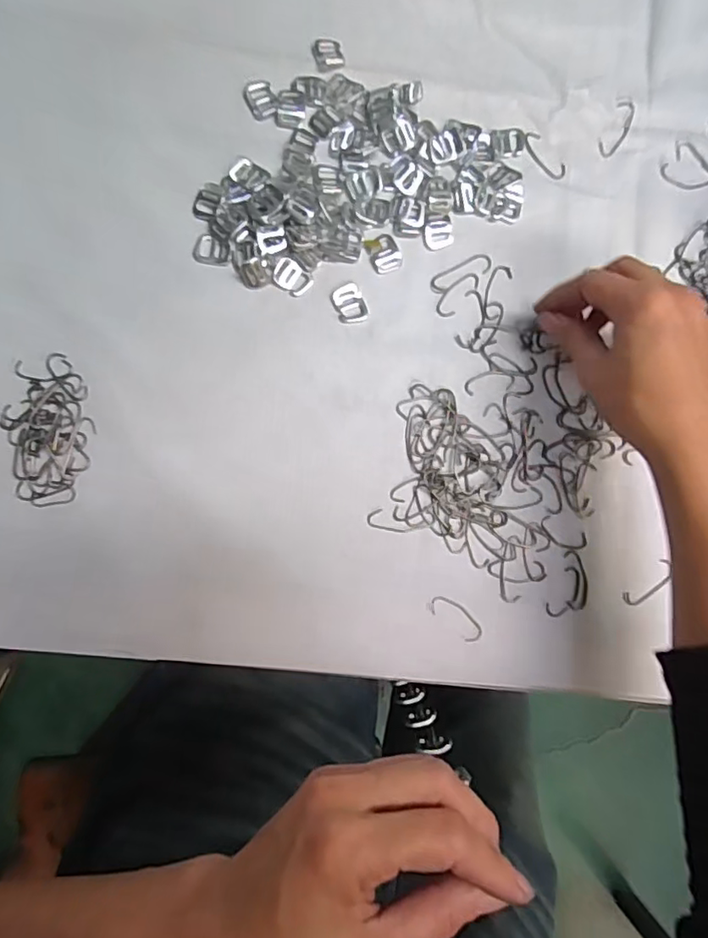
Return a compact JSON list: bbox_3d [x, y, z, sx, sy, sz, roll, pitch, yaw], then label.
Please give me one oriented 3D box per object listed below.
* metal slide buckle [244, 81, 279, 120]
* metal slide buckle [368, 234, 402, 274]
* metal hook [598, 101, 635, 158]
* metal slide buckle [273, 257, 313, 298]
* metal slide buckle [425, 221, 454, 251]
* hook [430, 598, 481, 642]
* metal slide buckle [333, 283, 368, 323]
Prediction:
[{"bbox_3d":[-0.061,-0.242,0.364,0.018,0.004,0.025,-23,87,-5],"label":"metal slide buckle"},{"bbox_3d":[0.020,-0.139,0.361,0.019,0.004,0.024,-19,87,-5],"label":"metal slide buckle"},{"bbox_3d":[0.180,-0.233,0.382,0.015,0.004,0.044,28,84,-1],"label":"metal hook"},{"bbox_3d":[-0.039,-0.122,0.355,0.024,0.005,0.017,35,84,0],"label":"metal slide buckle"},{"bbox_3d":[0.056,-0.152,0.364,0.018,0.004,0.018,-11,86,-4],"label":"metal slide buckle"},{"bbox_3d":[0.064,0.092,0.345,0.037,0.004,0.015,40,84,0],"label":"hook"},{"bbox_3d":[-0.002,-0.106,0.357,0.019,0.004,0.026,-17,87,-5],"label":"metal slide buckle"}]

